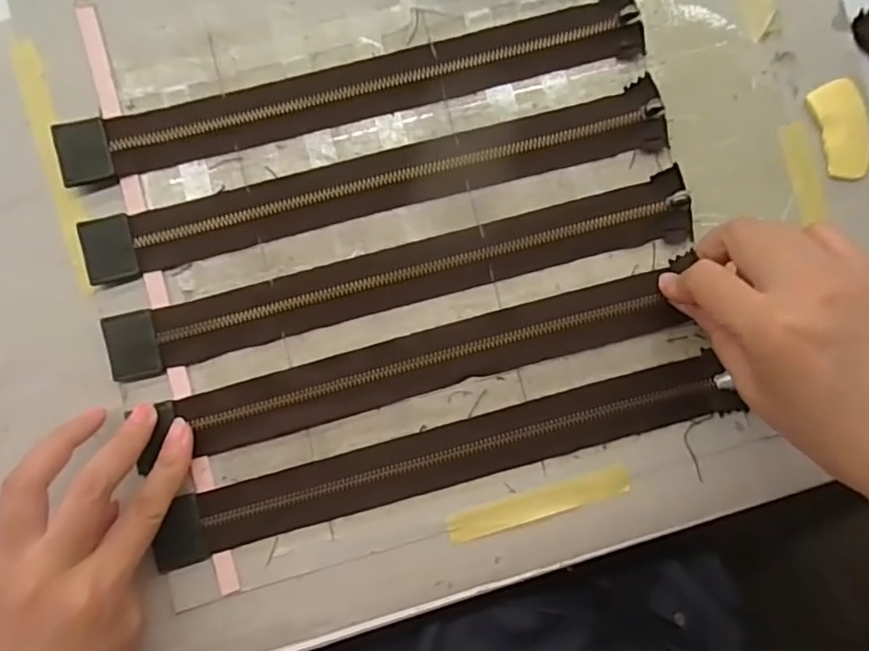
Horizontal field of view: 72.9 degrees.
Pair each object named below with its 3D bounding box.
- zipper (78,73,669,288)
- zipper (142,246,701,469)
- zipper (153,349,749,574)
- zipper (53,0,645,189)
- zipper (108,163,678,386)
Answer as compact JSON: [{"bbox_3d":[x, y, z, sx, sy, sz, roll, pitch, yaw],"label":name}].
[{"bbox_3d":[-0.030,-0.075,0.319,0.312,0.008,0.038,-15,90,-1],"label":"zipper"},{"bbox_3d":[-0.006,0.021,0.317,0.278,0.008,0.034,-16,88,-1],"label":"zipper"},{"bbox_3d":[0.007,0.072,0.312,0.304,0.010,0.034,-15,87,-1],"label":"zipper"},{"bbox_3d":[-0.044,-0.130,0.320,0.314,0.008,0.033,-15,94,-2],"label":"zipper"},{"bbox_3d":[-0.017,-0.026,0.318,0.314,0.010,0.037,-16,90,-1],"label":"zipper"}]

